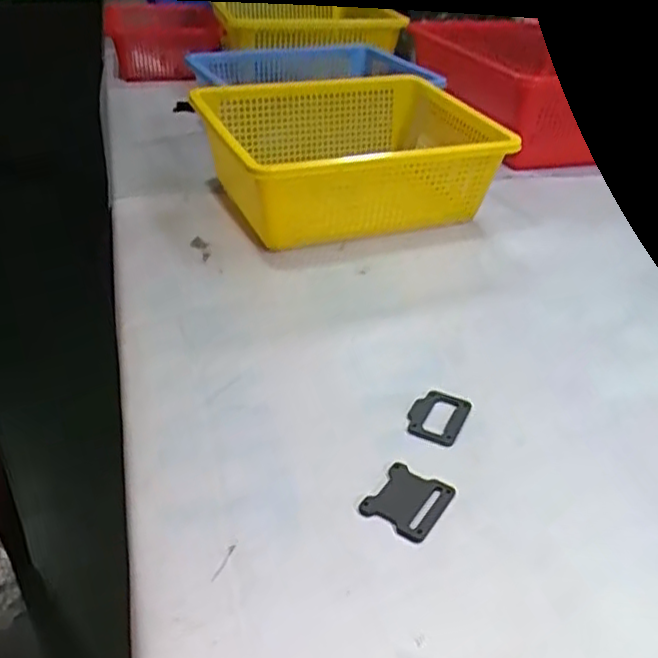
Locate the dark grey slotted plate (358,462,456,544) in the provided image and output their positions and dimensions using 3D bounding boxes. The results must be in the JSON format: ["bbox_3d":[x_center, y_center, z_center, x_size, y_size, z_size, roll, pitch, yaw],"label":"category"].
[{"bbox_3d":[0.049,0.105,0.428,0.044,0.004,0.051,21,37,27],"label":"dark grey slotted plate"}]

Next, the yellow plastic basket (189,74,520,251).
[{"bbox_3d":[0.007,-0.214,0.825,0.327,0.102,0.318,-7,33,-15],"label":"yellow plastic basket"}]

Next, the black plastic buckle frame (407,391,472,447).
[{"bbox_3d":[0.078,0.062,0.499,0.039,0.004,0.052,16,35,20],"label":"black plastic buckle frame"}]

